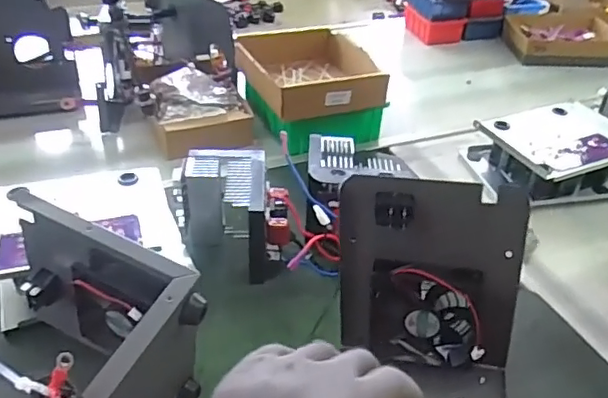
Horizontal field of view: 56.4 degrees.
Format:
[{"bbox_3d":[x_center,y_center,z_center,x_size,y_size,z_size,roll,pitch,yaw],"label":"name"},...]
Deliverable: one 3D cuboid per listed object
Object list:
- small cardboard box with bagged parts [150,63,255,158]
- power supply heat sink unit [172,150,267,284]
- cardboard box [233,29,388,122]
[{"bbox_3d":[-0.170,-0.142,0.907,0.157,0.072,0.174,-10,38,-17],"label":"small cardboard box with bagged parts"},{"bbox_3d":[-0.098,0.016,0.649,0.109,0.102,0.124,1,36,-3],"label":"power supply heat sink unit"},{"bbox_3d":[0.004,-0.200,0.885,0.181,0.053,0.211,-12,39,-20],"label":"cardboard box"}]

